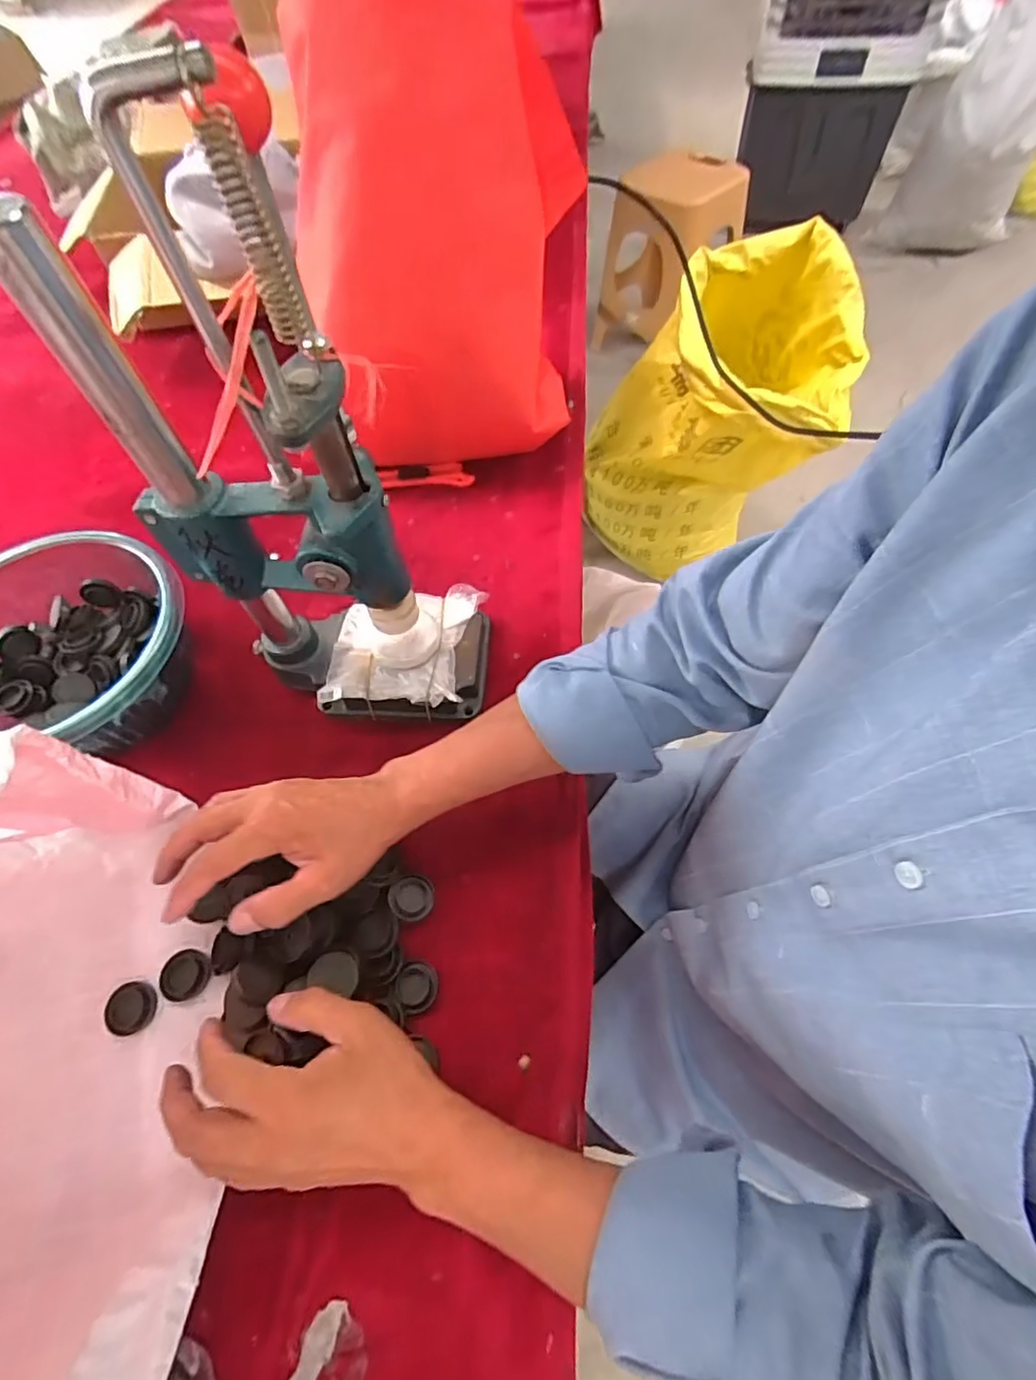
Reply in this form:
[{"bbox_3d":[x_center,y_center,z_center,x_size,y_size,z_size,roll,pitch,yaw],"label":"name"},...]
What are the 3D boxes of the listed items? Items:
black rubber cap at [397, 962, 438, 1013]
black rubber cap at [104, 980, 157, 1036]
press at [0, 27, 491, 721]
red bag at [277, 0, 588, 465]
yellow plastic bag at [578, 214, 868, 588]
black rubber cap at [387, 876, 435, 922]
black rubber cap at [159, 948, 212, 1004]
[{"bbox_3d":[-0.070,0.209,0.399,0.028,0.014,0.030,-9,60,-3],"label":"black rubber cap"},{"bbox_3d":[-0.267,0.220,0.393,0.031,0.010,0.032,-1,60,2],"label":"black rubber cap"},{"bbox_3d":[-0.140,-0.119,0.370,0.200,0.384,0.119,1,60,3],"label":"press"},{"bbox_3d":[-0.065,-0.402,0.521,0.237,0.312,0.196,-5,61,1],"label":"red bag"},{"bbox_3d":[0.354,-0.479,1.136,0.421,0.570,0.385,8,62,7],"label":"yellow plastic bag"},{"bbox_3d":[-0.080,0.156,0.426,0.034,0.014,0.031,-1,60,2],"label":"black rubber cap"},{"bbox_3d":[-0.235,0.201,0.402,0.036,0.004,0.032,-11,61,-4],"label":"black rubber cap"}]

